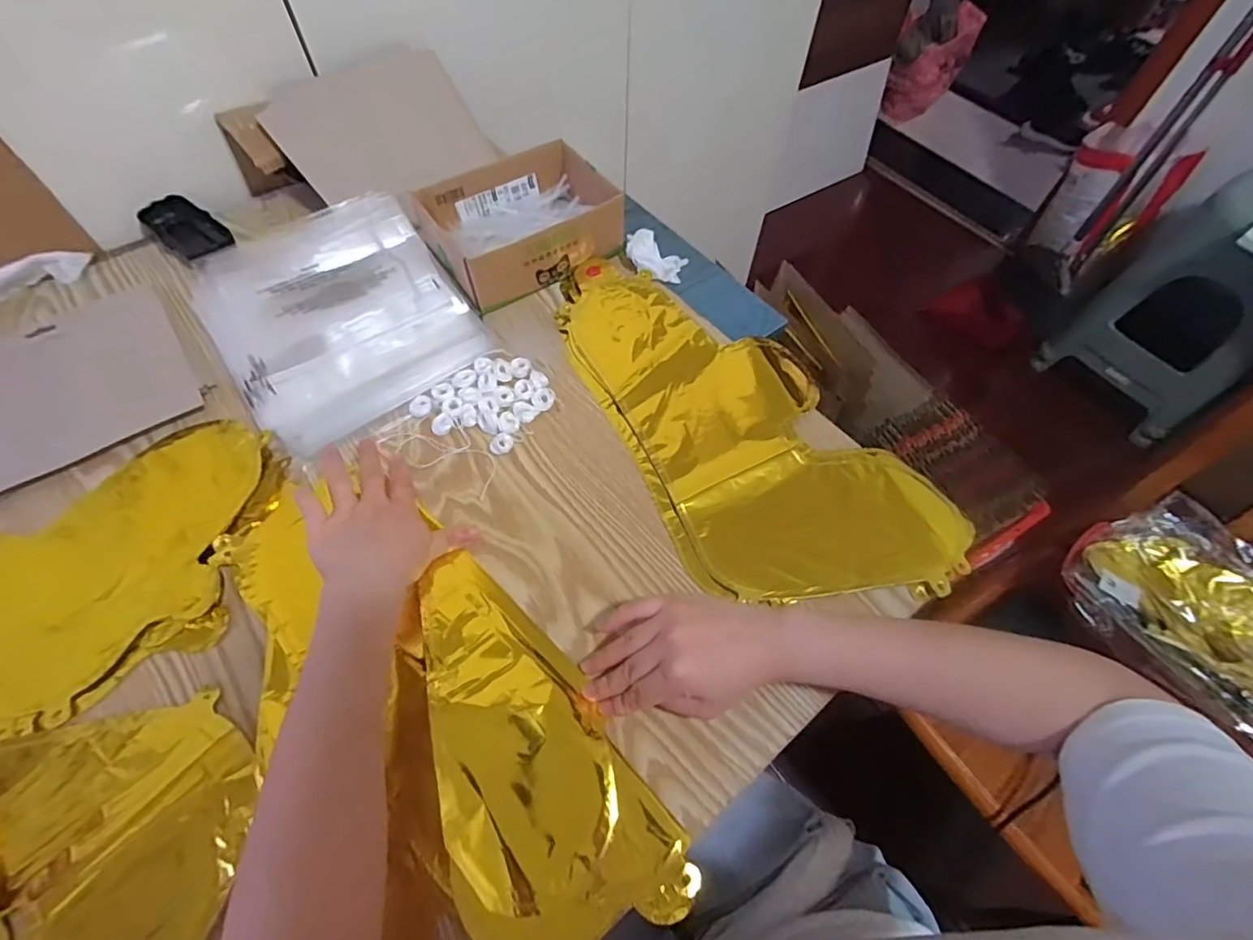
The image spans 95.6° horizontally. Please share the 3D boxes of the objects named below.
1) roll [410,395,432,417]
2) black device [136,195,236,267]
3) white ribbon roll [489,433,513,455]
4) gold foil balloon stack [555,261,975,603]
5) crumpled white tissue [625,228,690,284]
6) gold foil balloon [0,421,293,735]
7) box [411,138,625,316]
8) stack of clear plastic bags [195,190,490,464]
[{"bbox_3d":[-0.187,-0.057,0.518,0.020,0.010,0.020,1,60,-2],"label":"roll"},{"bbox_3d":[-0.471,-0.258,0.607,0.095,0.021,0.056,39,66,18],"label":"black device"},{"bbox_3d":[-0.110,-0.023,0.498,0.021,0.012,0.015,-17,62,-11],"label":"white ribbon roll"},{"bbox_3d":[0.097,-0.054,0.527,0.219,0.016,0.424,-26,65,-16],"label":"gold foil balloon stack"},{"bbox_3d":[0.033,-0.229,0.627,0.066,0.038,0.059,5,60,1],"label":"crumpled white tissue"},{"bbox_3d":[-0.507,0.076,0.427,0.433,0.013,0.223,-3,61,-4],"label":"gold foil balloon"},{"bbox_3d":[-0.109,-0.268,0.608,0.192,0.053,0.142,-32,66,-18],"label":"box"},{"bbox_3d":[-0.290,-0.165,0.569,0.220,0.015,0.280,-32,66,-18],"label":"stack of clear plastic bags"}]

